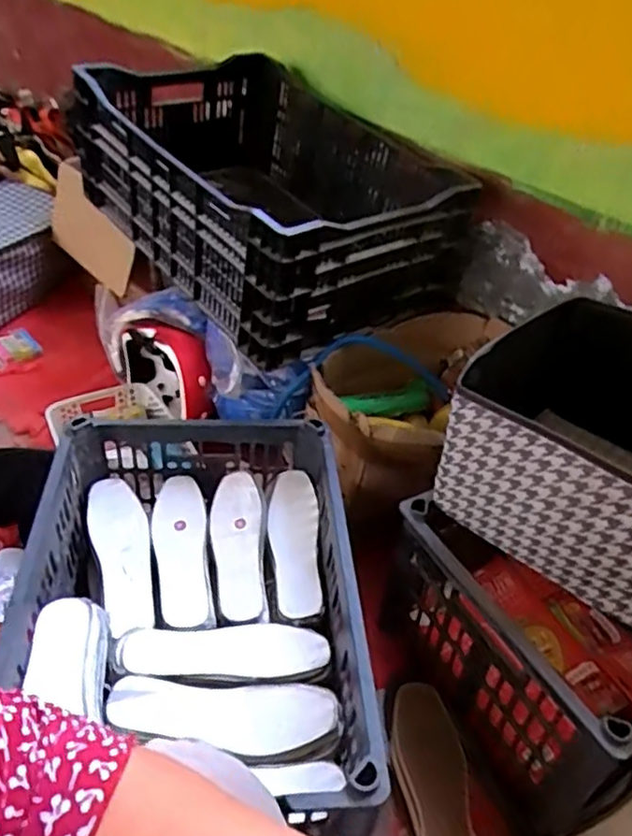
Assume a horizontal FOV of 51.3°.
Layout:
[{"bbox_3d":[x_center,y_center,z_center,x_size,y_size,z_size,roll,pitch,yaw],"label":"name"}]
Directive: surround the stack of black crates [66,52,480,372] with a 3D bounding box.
[{"bbox_3d":[-0.090,-0.392,1.125,0.410,0.252,0.611,-24,49,-30],"label":"stack of black crates"}]

